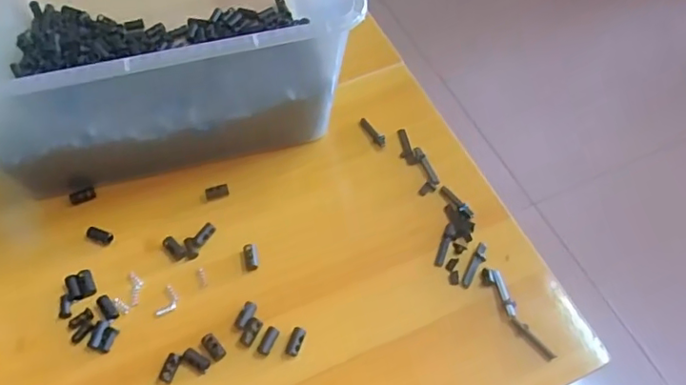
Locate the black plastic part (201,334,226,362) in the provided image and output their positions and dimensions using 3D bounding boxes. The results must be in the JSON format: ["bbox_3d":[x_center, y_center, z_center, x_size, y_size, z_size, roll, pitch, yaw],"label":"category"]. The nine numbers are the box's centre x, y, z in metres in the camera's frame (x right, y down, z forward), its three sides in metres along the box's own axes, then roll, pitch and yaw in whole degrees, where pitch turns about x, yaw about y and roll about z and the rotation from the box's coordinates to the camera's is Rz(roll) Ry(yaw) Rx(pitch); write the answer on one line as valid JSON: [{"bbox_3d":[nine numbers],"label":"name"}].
[{"bbox_3d":[-0.087,0.103,0.388,0.009,0.004,0.020,-37,65,-20],"label":"black plastic part"}]

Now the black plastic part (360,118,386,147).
[{"bbox_3d":[0.024,-0.051,0.477,0.007,0.008,0.033,-28,62,-16],"label":"black plastic part"}]

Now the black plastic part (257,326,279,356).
[{"bbox_3d":[-0.050,0.099,0.386,0.009,0.004,0.020,21,61,13],"label":"black plastic part"}]

